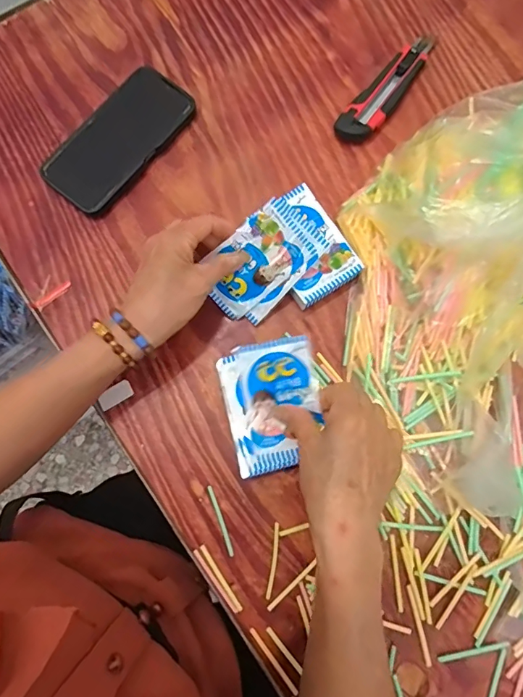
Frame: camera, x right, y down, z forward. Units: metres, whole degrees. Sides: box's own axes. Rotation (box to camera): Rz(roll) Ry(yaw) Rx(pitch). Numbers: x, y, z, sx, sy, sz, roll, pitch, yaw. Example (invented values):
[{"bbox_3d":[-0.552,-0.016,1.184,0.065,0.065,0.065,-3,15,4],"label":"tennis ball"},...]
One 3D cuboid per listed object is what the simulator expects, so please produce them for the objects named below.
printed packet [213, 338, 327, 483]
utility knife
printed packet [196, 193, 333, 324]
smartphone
[{"bbox_3d":[0.011,0.049,0.397,0.085,0.014,0.111,-14,79,-3],"label":"printed packet"},{"bbox_3d":[0.142,-0.284,0.482,0.038,0.017,0.160,40,81,7],"label":"utility knife"},{"bbox_3d":[0.000,-0.079,0.414,0.072,0.012,0.111,42,103,-14],"label":"printed packet"},{"bbox_3d":[-0.146,-0.219,0.463,0.080,0.015,0.166,37,81,7],"label":"smartphone"}]

